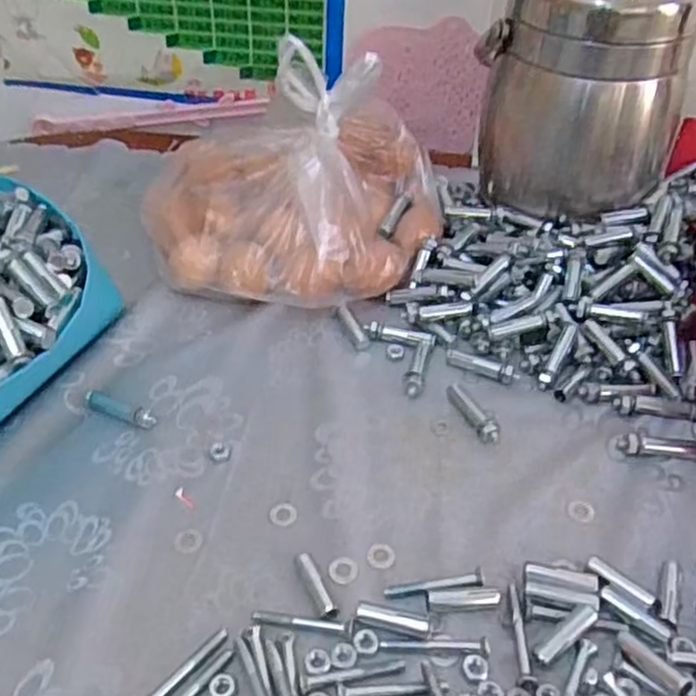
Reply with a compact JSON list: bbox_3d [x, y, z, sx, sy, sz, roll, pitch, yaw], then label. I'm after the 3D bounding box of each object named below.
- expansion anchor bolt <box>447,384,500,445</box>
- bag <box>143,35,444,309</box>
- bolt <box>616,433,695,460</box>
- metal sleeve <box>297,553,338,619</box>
[{"bbox_3d":[0.086,0.043,0.493,0.014,0.011,0.054,-20,47,-22],"label":"expansion anchor bolt"},{"bbox_3d":[-0.044,-0.133,0.578,0.240,0.158,0.167,3,42,2],"label":"bag"},{"bbox_3d":[0.206,0.064,0.474,0.054,0.013,0.016,3,42,2],"label":"bolt"},{"bbox_3d":[-0.018,0.131,0.397,0.009,0.007,0.040,-19,46,-21],"label":"metal sleeve"}]

